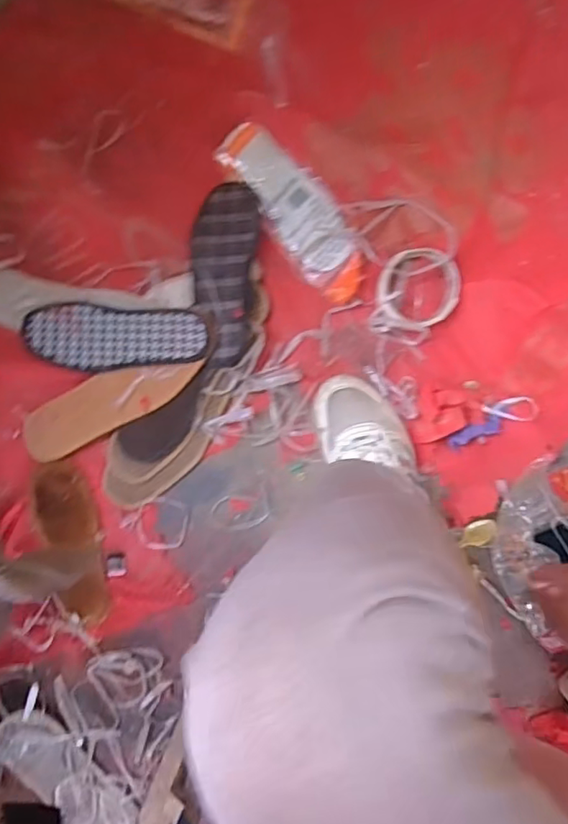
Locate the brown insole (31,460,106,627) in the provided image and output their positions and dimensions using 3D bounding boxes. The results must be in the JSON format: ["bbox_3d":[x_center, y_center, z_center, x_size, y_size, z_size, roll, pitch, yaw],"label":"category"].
[{"bbox_3d":[-0.227,0.141,0.616,0.058,0.021,0.176,-15,91,-4],"label":"brown insole"}]

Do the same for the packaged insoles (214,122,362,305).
[{"bbox_3d":[0.016,-0.222,0.633,0.072,0.009,0.216,-38,92,-3],"label":"packaged insoles"}]

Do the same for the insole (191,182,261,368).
[{"bbox_3d":[-0.066,-0.152,0.618,0.070,0.027,0.199,4,89,-4],"label":"insole"}]

